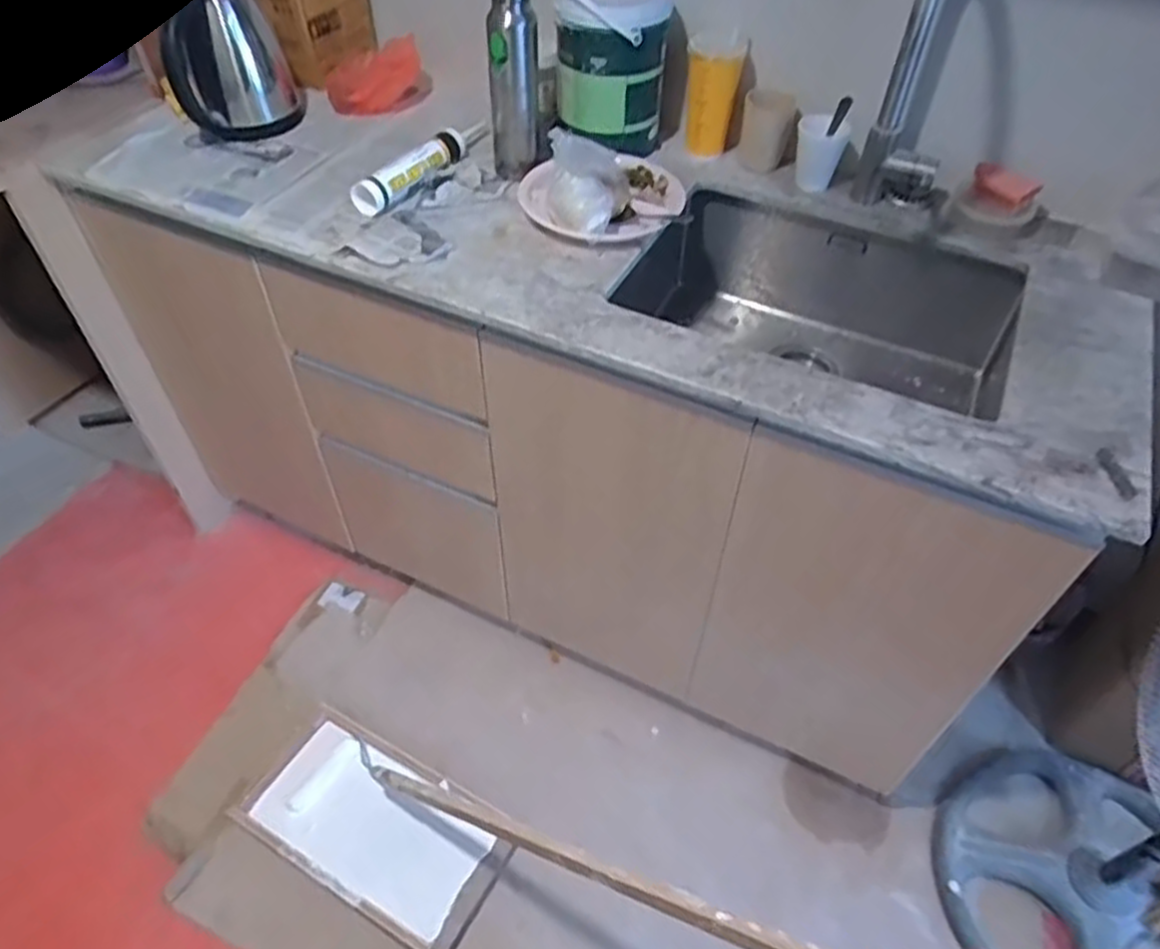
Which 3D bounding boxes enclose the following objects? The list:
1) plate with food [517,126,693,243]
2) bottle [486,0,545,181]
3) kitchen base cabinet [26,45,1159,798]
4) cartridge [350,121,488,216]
[{"bbox_3d":[0.033,-0.412,1.075,0.235,0.107,0.183,0,48,-2],"label":"plate with food"},{"bbox_3d":[-0.091,-0.555,1.097,0.071,0.260,0.063,-4,48,-6],"label":"bottle"},{"bbox_3d":[-0.063,-0.105,1.409,1.617,0.797,0.508,19,50,14],"label":"kitchen base cabinet"},{"bbox_3d":[-0.226,-0.467,1.161,0.048,0.046,0.276,30,54,22],"label":"cartridge"}]

